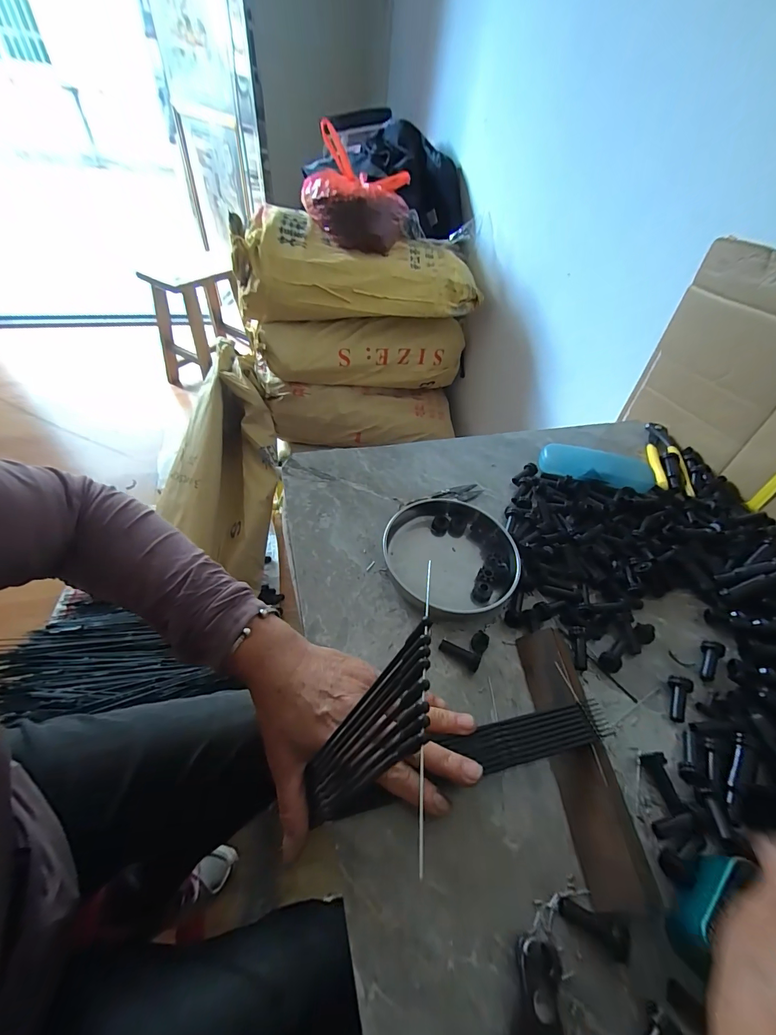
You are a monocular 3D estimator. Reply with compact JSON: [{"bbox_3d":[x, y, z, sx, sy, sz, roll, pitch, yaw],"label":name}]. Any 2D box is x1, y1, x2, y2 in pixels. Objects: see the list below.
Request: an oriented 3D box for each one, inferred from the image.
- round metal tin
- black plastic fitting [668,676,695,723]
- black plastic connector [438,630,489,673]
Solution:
[{"bbox_3d":[0.065,0.039,0.413,0.132,0.040,0.127,0,49,0],"label":"round metal tin"},{"bbox_3d":[0.255,0.160,0.334,0.016,0.012,0.038,20,64,16],"label":"black plastic fitting"},{"bbox_3d":[0.074,0.115,0.353,0.038,0.013,0.039,31,53,19],"label":"black plastic connector"}]

